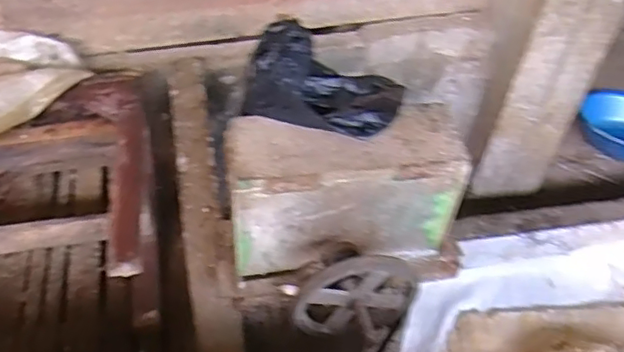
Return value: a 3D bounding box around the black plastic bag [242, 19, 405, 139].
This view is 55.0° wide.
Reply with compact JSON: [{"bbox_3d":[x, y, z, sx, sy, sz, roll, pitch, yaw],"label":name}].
[{"bbox_3d":[0.018,-0.147,0.912,0.236,0.099,0.184,17,47,11],"label":"black plastic bag"}]

